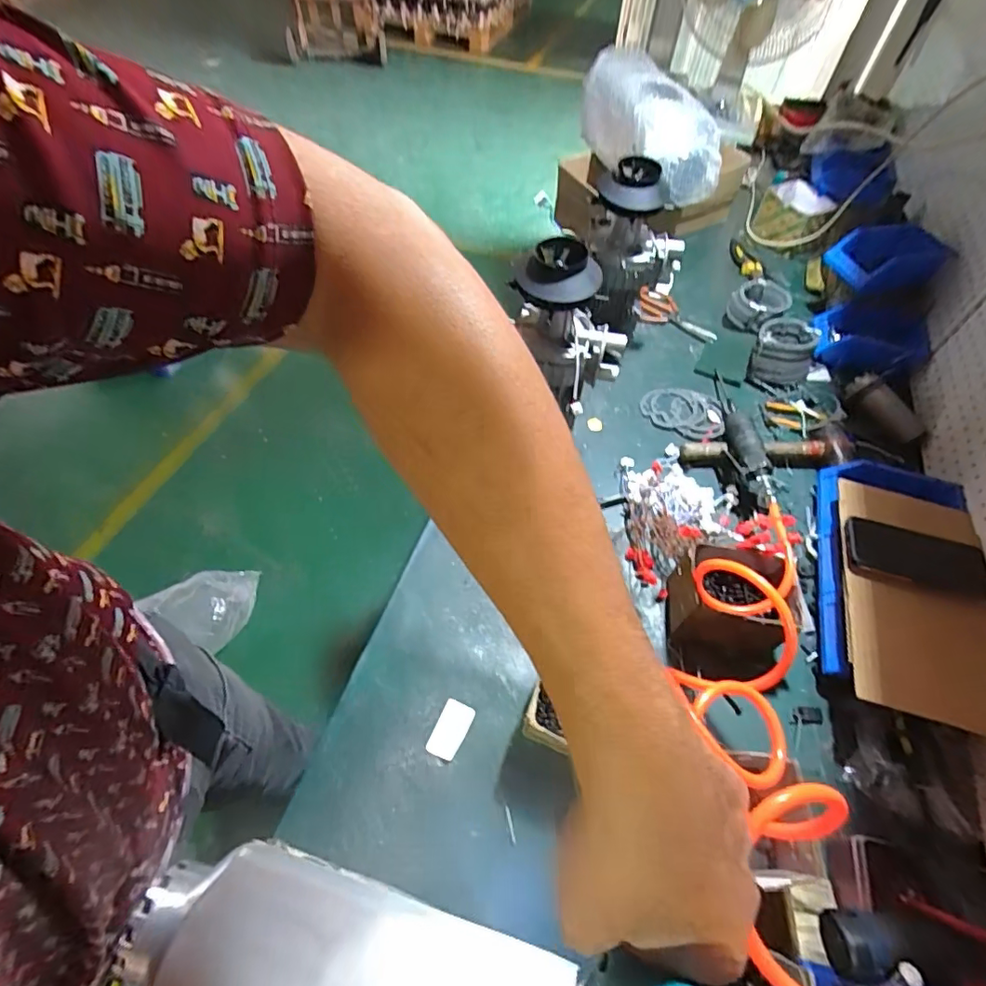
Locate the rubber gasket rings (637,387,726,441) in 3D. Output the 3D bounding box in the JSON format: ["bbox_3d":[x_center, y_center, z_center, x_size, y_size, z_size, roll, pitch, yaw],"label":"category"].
[{"bbox_3d":[0.338,-0.146,0.946,0.142,0.009,0.112,14,56,6],"label":"rubber gasket rings"}]

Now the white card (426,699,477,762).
[{"bbox_3d":[-0.051,0.284,0.636,0.038,0.004,0.065,23,58,12],"label":"white card"}]

